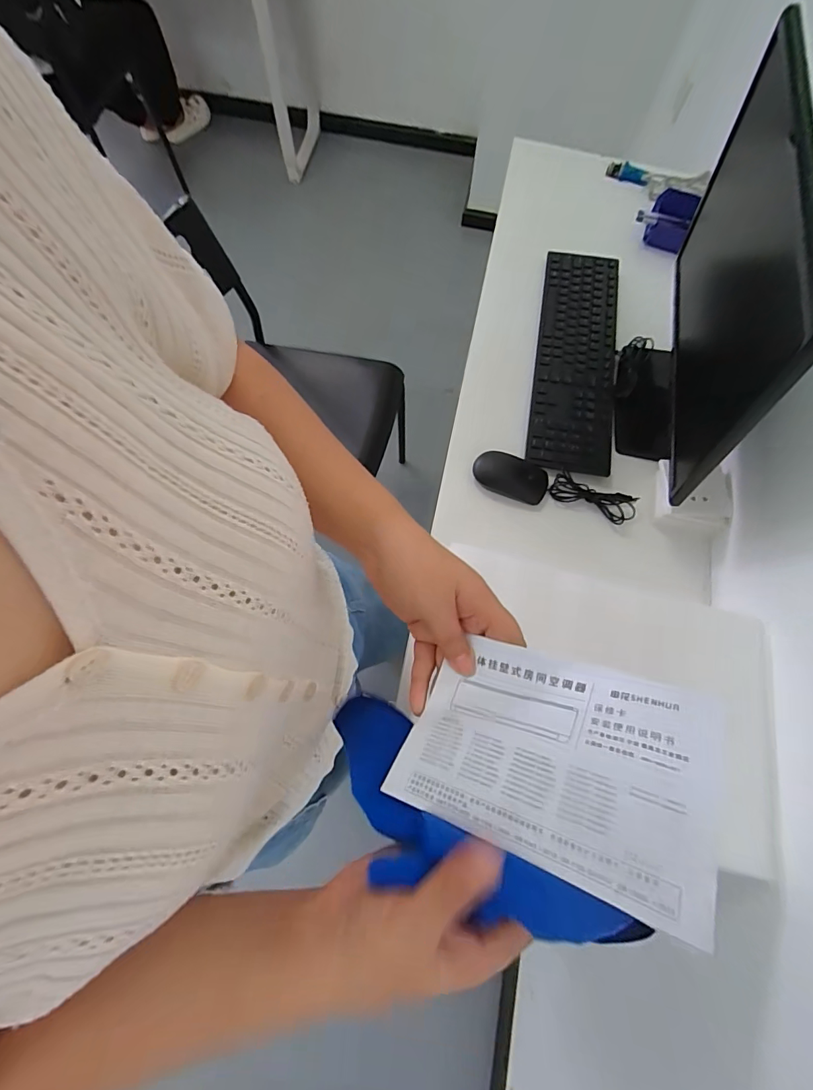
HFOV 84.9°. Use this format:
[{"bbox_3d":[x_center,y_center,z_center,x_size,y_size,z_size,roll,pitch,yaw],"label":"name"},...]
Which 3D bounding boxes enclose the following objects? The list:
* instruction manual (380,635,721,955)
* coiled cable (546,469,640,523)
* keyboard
[{"bbox_3d":[0.078,0.115,0.255,0.163,0.009,0.116,4,44,35],"label":"instruction manual"},{"bbox_3d":[0.268,-0.070,0.635,0.117,0.019,0.041,25,72,8],"label":"coiled cable"},{"bbox_3d":[0.276,-0.310,0.716,0.123,0.018,0.424,10,70,3],"label":"keyboard"}]

